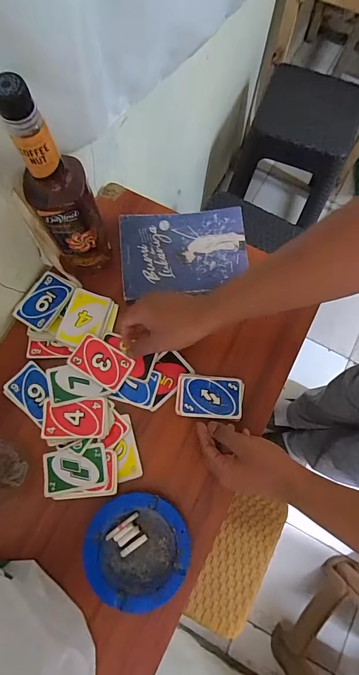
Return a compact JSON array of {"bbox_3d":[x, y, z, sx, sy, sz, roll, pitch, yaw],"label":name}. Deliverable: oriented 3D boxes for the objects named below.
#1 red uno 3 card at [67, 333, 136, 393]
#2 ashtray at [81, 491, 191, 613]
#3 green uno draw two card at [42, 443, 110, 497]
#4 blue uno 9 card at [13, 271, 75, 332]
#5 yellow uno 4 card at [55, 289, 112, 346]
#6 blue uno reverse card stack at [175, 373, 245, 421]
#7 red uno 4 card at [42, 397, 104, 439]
[{"bbox_3d":[-0.114,0.036,0.510,0.084,0.004,0.055,31,79,3],"label":"red uno 3 card"},{"bbox_3d":[-0.054,0.267,0.448,0.128,0.028,0.124,1,74,-2],"label":"ashtray"},{"bbox_3d":[-0.142,0.178,0.476,0.085,0.004,0.055,-10,68,0],"label":"green uno draw two card"},{"bbox_3d":[-0.203,-0.055,0.526,0.057,0.006,0.085,30,75,6],"label":"blue uno 9 card"},{"bbox_3d":[-0.142,-0.029,0.523,0.059,0.005,0.084,15,74,2],"label":"yellow uno 4 card"},{"bbox_3d":[0.043,0.084,0.501,0.092,0.015,0.059,7,74,0],"label":"blue uno reverse card stack"},{"bbox_3d":[-0.148,0.112,0.490,0.084,0.005,0.055,2,75,-5],"label":"red uno 4 card"}]

